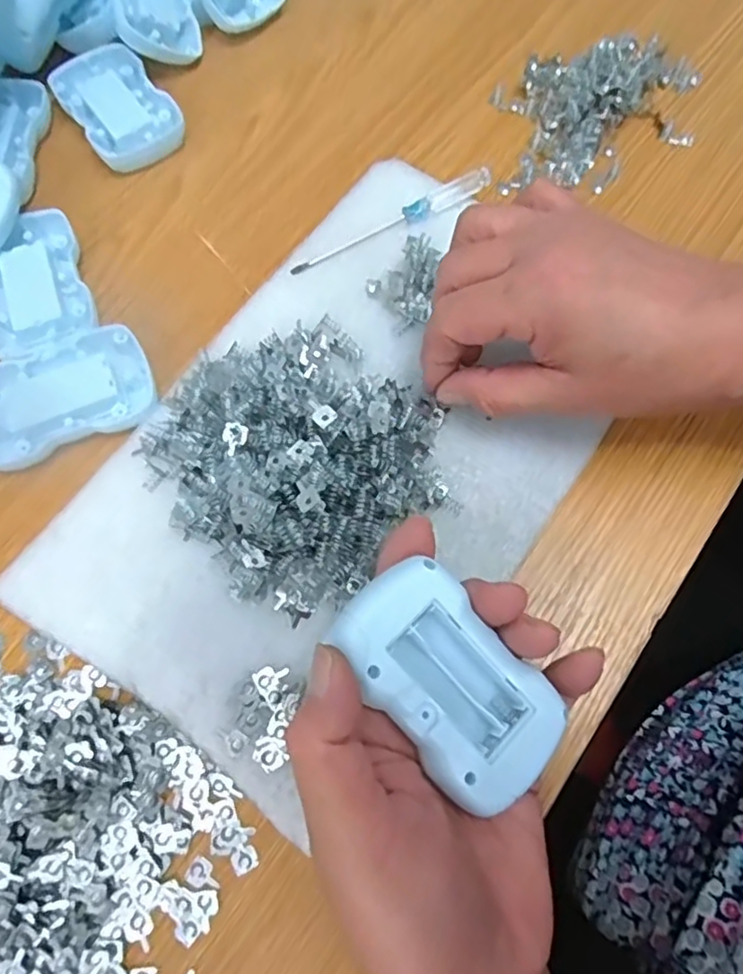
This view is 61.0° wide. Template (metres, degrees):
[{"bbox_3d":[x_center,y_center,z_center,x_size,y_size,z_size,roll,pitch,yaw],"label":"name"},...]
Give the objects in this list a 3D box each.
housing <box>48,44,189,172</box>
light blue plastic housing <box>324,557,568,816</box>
[{"bbox_3d":[-0.154,-0.230,0.382,0.054,0.016,0.089,-35,73,-11],"label":"housing"},{"bbox_3d":[0.026,0.068,0.224,0.047,0.020,0.083,-40,89,-18],"label":"light blue plastic housing"}]

